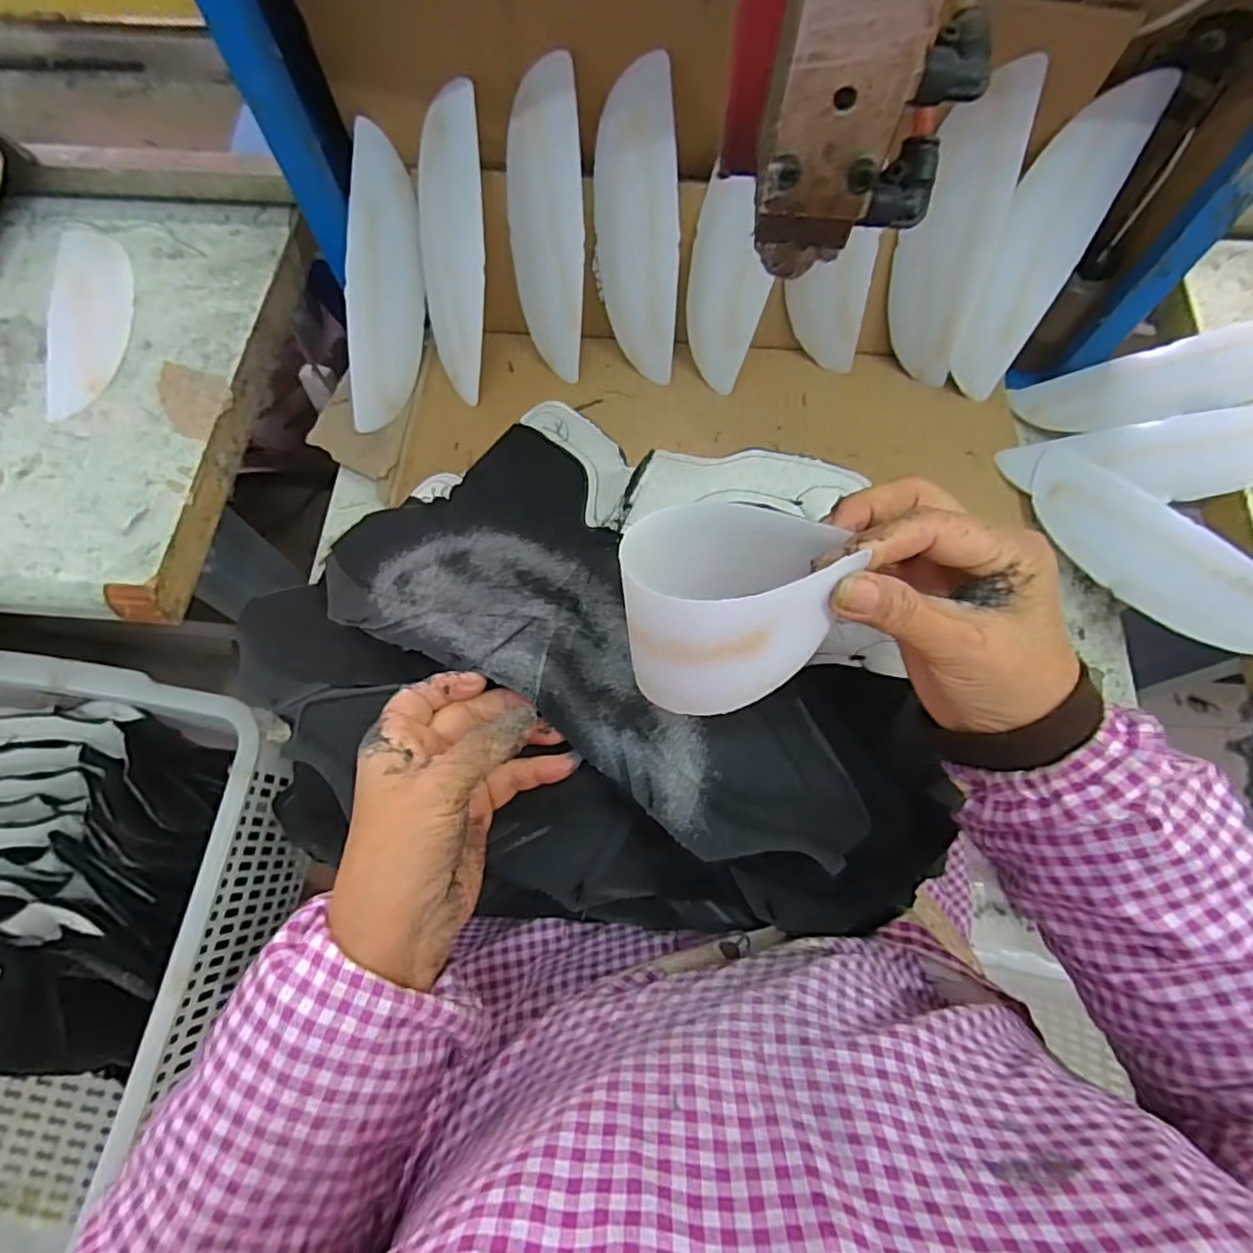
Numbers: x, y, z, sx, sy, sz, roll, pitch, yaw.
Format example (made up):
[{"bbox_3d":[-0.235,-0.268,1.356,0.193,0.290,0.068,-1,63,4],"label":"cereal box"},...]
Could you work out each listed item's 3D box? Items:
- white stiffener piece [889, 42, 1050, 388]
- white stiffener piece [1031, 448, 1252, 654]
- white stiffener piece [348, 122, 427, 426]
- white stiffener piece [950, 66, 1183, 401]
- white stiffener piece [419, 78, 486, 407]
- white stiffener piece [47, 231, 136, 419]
[{"bbox_3d":[0.250,-0.300,0.493,0.068,0.213,0.013,24,54,21],"label":"white stiffener piece"},{"bbox_3d":[0.395,-0.056,0.476,0.069,0.013,0.216,-45,56,18],"label":"white stiffener piece"},{"bbox_3d":[-0.202,-0.281,0.532,0.036,0.063,0.216,11,111,4],"label":"white stiffener piece"},{"bbox_3d":[0.321,-0.293,0.494,0.071,0.216,0.033,23,39,8],"label":"white stiffener piece"},{"bbox_3d":[-0.144,-0.303,0.520,0.074,0.215,0.010,28,40,30],"label":"white stiffener piece"},{"bbox_3d":[-0.473,-0.278,0.557,0.071,0.004,0.221,-14,70,-4],"label":"white stiffener piece"}]

